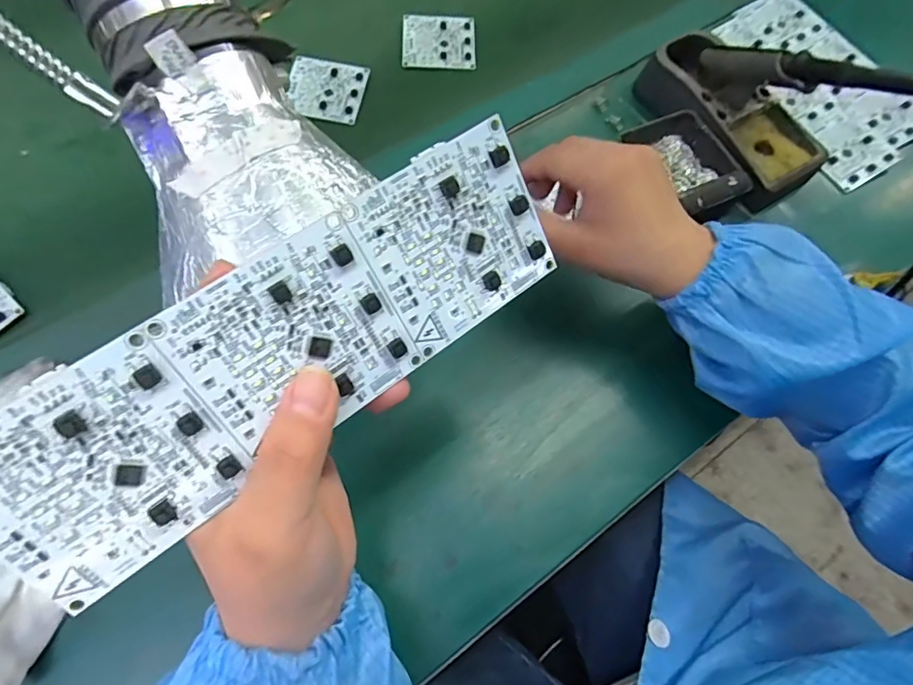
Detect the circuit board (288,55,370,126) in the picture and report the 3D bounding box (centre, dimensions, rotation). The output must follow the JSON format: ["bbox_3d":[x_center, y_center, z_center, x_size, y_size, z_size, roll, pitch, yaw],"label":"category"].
[{"bbox_3d":[-0.122,-0.236,0.485,0.071,0.004,0.067,12,70,2],"label":"circuit board"}]

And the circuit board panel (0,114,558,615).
[{"bbox_3d":[-0.052,0.001,0.179,0.204,0.065,0.004,-36,28,-16],"label":"circuit board panel"}]

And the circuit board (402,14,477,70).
[{"bbox_3d":[-0.017,-0.300,0.519,0.073,0.004,0.066,3,72,-1],"label":"circuit board"}]

